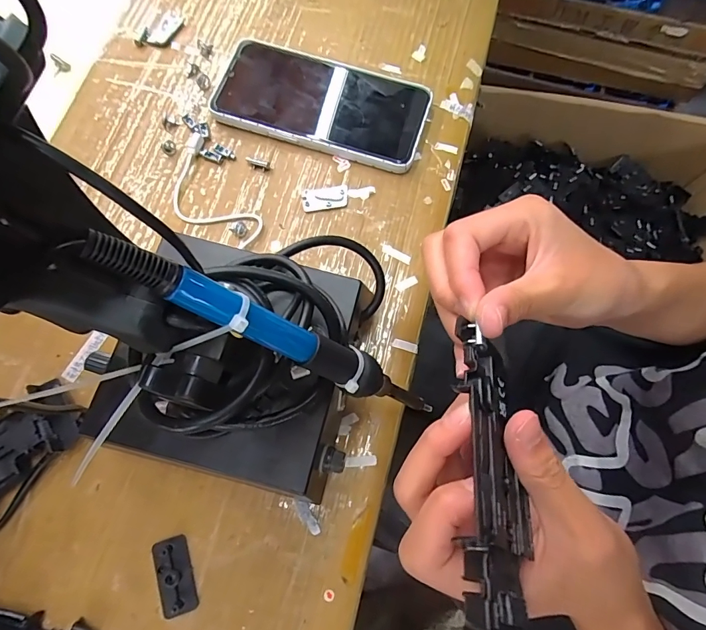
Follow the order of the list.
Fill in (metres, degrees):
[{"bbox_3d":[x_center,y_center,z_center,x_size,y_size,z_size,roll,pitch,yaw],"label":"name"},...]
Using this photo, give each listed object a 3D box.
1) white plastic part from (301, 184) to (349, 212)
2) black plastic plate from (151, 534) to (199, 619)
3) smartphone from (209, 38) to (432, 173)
[{"bbox_3d":[-0.021,-0.089,0.304,0.034,0.004,0.019,-9,74,-3],"label":"white plastic part"},{"bbox_3d":[-0.104,0.152,0.234,0.020,0.005,0.041,-18,75,-5],"label":"black plastic plate"},{"bbox_3d":[-0.023,-0.169,0.321,0.162,0.015,0.079,16,75,4],"label":"smartphone"}]

